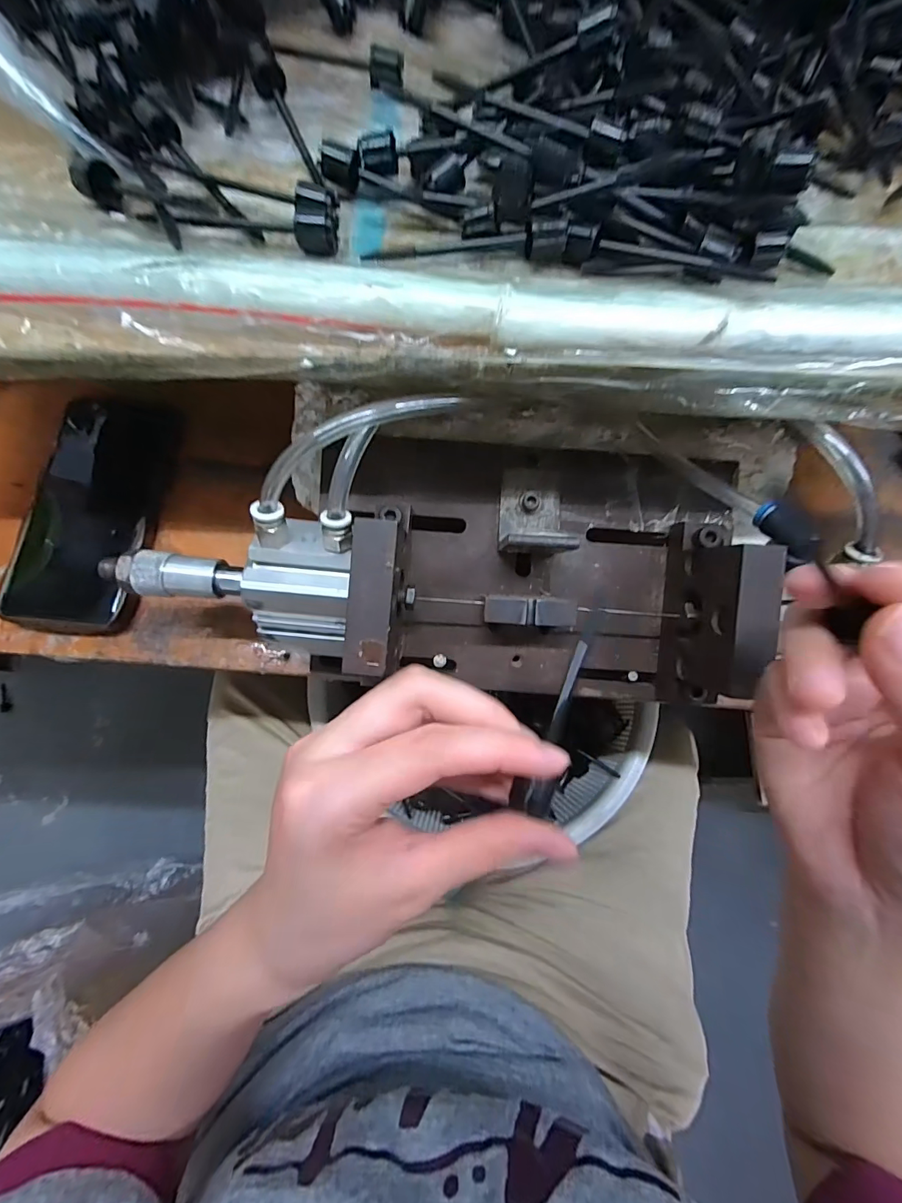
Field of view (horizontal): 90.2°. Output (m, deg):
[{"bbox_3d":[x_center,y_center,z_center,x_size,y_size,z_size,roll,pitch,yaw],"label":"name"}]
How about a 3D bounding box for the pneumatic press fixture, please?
[{"bbox_3d":[-0.005,-0.025,0.258,0.318,0.105,0.140,5,74,0],"label":"pneumatic press fixture"}]

